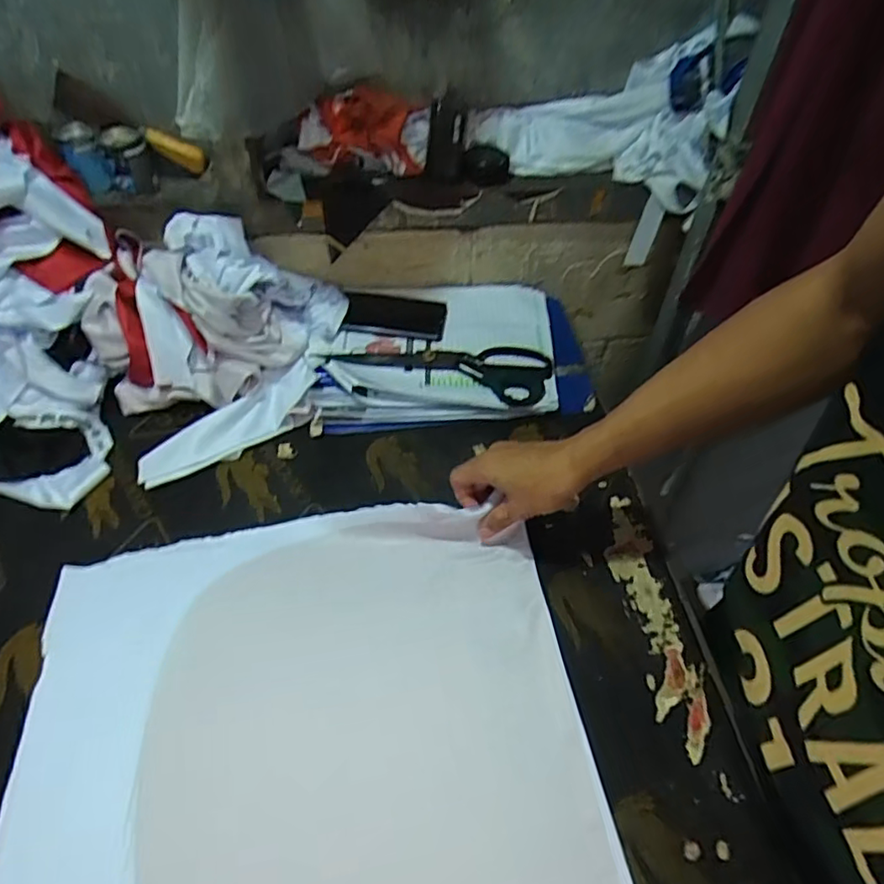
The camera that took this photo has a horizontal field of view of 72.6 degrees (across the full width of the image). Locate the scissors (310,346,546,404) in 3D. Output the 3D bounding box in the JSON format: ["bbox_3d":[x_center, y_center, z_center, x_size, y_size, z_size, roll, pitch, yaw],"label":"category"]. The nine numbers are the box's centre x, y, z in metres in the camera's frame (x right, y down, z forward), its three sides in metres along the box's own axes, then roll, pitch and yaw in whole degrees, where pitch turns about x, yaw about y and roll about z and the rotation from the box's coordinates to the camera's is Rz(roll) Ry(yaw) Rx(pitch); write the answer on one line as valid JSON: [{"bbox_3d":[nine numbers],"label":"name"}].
[{"bbox_3d":[-0.005,-0.103,0.771,0.282,0.019,0.091,9,49,6],"label":"scissors"}]

